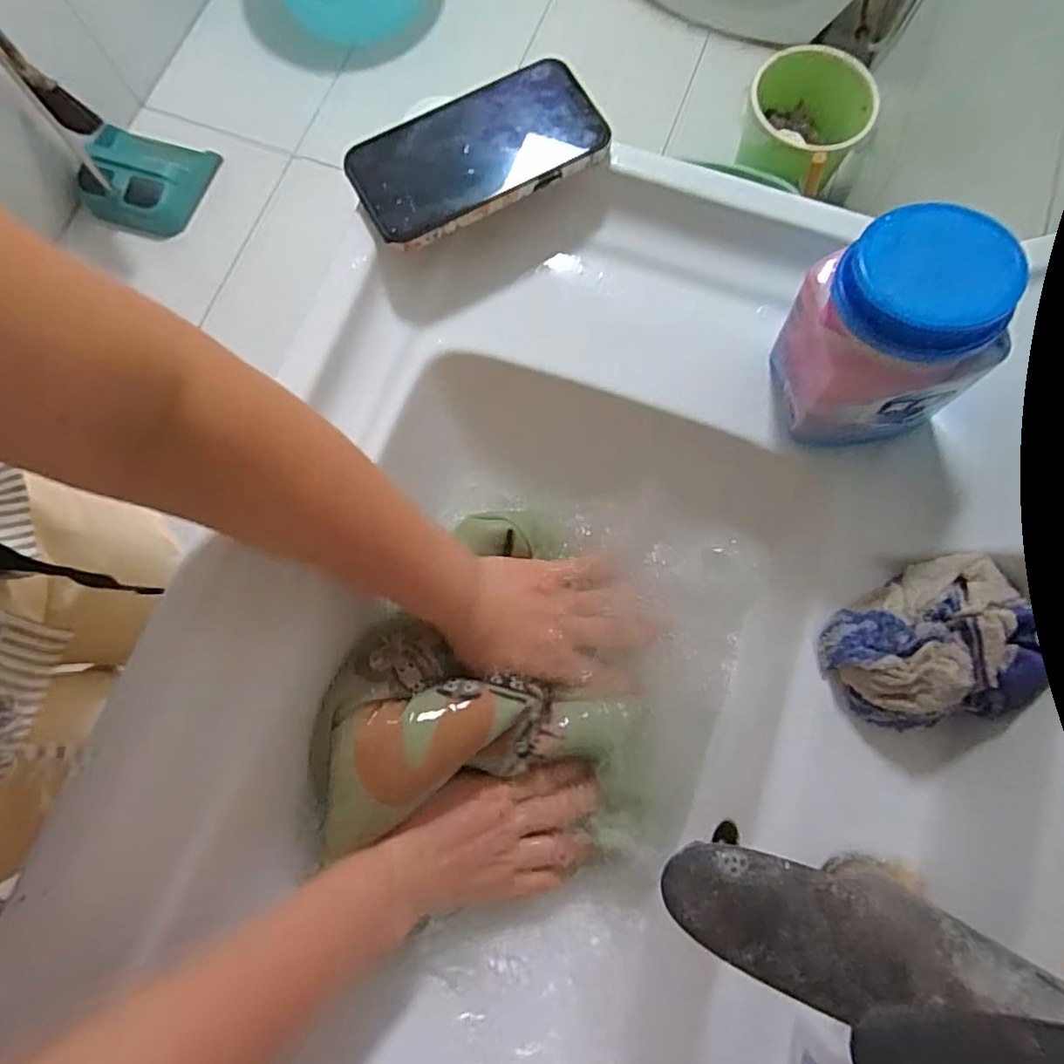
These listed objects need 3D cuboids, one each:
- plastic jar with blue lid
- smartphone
[{"bbox_3d":[0.185,-0.103,0.338,0.082,0.129,0.075,7,78,2],"label":"plastic jar with blue lid"},{"bbox_3d":[-0.036,-0.248,0.408,0.161,0.014,0.083,-29,79,-5],"label":"smartphone"}]

